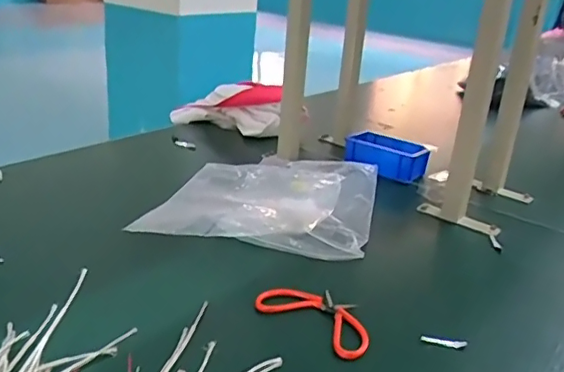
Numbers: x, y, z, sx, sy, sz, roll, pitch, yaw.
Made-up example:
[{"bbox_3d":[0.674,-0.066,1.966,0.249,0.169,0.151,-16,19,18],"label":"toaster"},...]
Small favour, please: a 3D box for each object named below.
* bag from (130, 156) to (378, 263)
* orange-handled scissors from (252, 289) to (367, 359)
[{"bbox_3d":[-0.015,0.016,0.862,0.303,0.034,0.328,10,24,11],"label":"bag"},{"bbox_3d":[0.043,0.143,0.624,0.135,0.013,0.073,23,29,35],"label":"orange-handled scissors"}]

